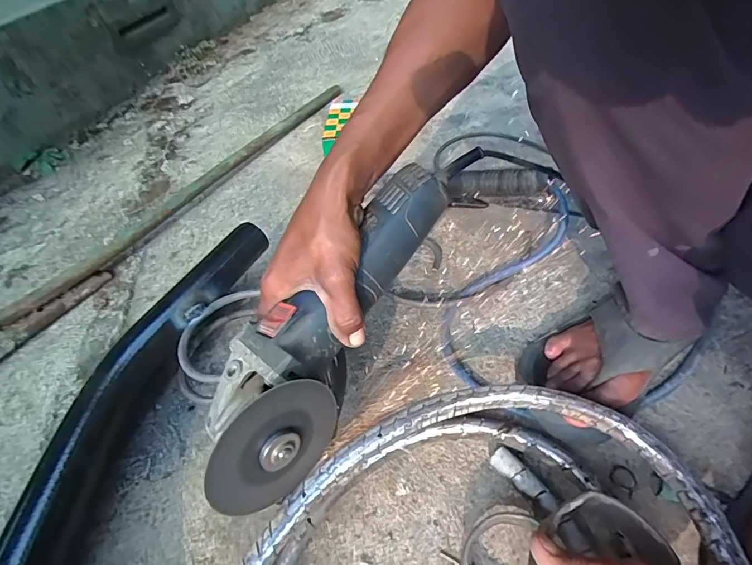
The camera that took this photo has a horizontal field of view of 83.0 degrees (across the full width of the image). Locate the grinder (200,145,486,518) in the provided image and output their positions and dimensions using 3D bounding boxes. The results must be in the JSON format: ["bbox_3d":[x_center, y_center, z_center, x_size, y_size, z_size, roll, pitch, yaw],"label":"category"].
[{"bbox_3d":[-0.027,0.012,0.332,0.080,0.083,0.316,25,71,24],"label":"grinder"}]

